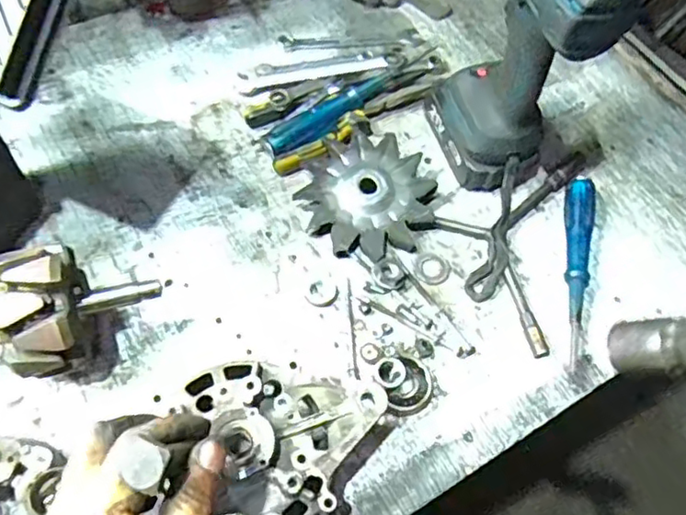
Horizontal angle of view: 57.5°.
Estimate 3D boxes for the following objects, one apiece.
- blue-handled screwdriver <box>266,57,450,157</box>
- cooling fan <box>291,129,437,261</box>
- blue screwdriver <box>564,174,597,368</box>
[{"bbox_3d":[0.019,-0.159,0.616,0.214,0.033,0.034,-33,68,-22],"label":"blue-handled screwdriver"},{"bbox_3d":[0.023,-0.055,0.559,0.114,0.030,0.110,-1,60,-6],"label":"cooling fan"},{"bbox_3d":[0.207,0.006,0.544,0.023,0.018,0.177,11,60,0],"label":"blue screwdriver"}]

